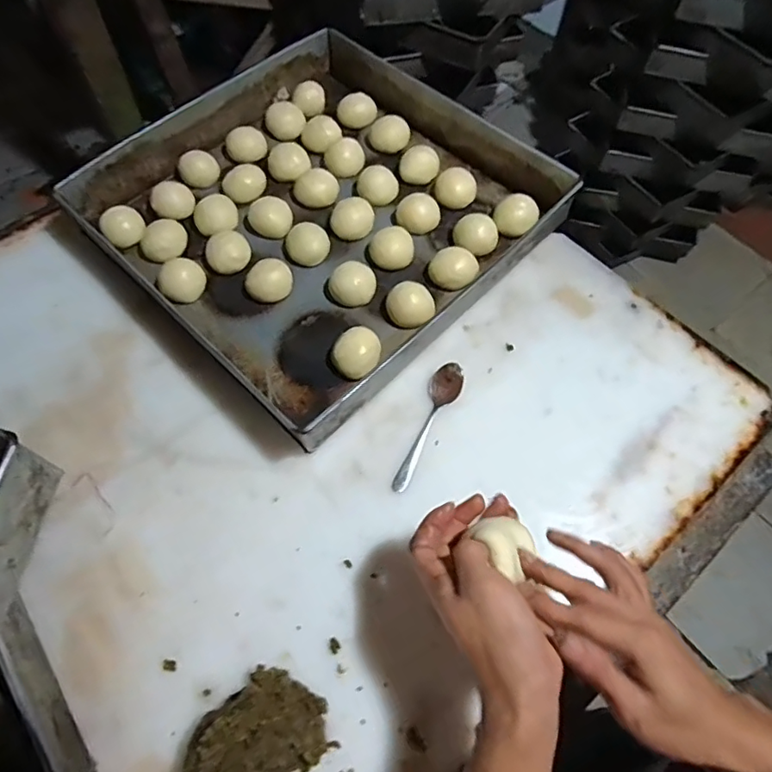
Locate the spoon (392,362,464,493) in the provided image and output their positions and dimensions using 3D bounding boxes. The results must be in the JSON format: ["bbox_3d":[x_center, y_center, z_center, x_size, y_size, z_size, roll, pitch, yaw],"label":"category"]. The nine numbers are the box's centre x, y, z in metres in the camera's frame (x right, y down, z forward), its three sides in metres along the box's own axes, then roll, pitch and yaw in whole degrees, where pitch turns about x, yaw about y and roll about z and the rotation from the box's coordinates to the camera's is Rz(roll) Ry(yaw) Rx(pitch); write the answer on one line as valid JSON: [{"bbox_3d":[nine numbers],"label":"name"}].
[{"bbox_3d":[0.042,0.037,0.502,0.031,0.013,0.134,21,64,9],"label":"spoon"}]

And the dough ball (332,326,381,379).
[{"bbox_3d":[-0.028,-0.032,0.534,0.050,0.029,0.043,-38,70,-19],"label":"dough ball"}]

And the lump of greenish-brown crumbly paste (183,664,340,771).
[{"bbox_3d":[-0.090,0.254,0.372,0.107,0.051,0.081,-39,70,-19],"label":"lump of greenish-brown crumbly paste"}]

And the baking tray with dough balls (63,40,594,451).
[{"bbox_3d":[-0.076,-0.199,0.597,0.417,0.063,0.404,41,69,18],"label":"baking tray with dough balls"}]

